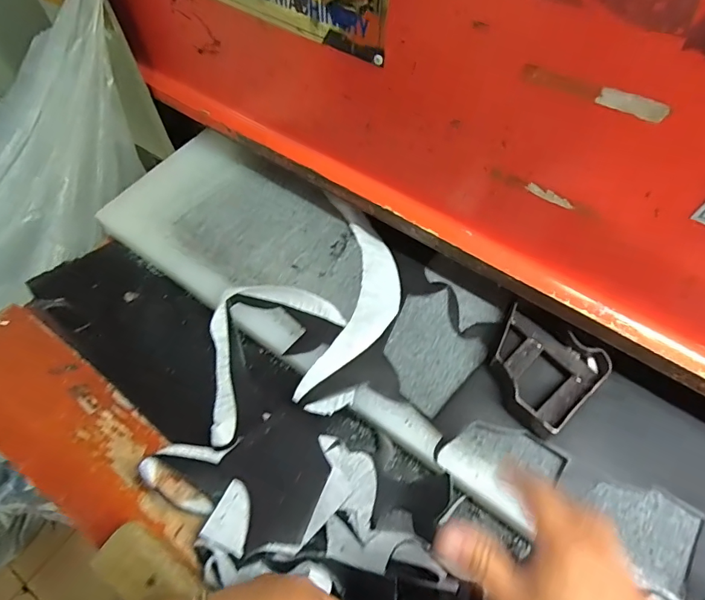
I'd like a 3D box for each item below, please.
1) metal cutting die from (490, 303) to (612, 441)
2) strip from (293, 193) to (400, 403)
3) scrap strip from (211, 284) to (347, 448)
[{"bbox_3d":[0.189,0.071,0.450,0.104,0.029,0.112,32,64,16],"label":"metal cutting die"},{"bbox_3d":[0.006,-0.009,0.506,0.093,0.013,0.259,8,59,3],"label":"strip"},{"bbox_3d":[-0.111,0.053,0.489,0.116,0.071,0.185,38,66,19],"label":"scrap strip"}]

